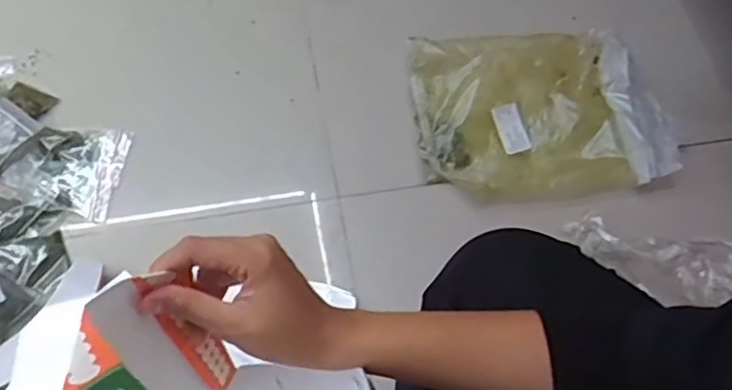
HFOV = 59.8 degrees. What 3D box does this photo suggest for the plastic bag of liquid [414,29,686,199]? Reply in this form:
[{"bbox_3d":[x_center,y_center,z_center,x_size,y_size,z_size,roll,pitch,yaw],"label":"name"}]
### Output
[{"bbox_3d":[0.209,-0.099,0.746,0.299,0.037,0.214,-5,64,-5],"label":"plastic bag of liquid"}]

